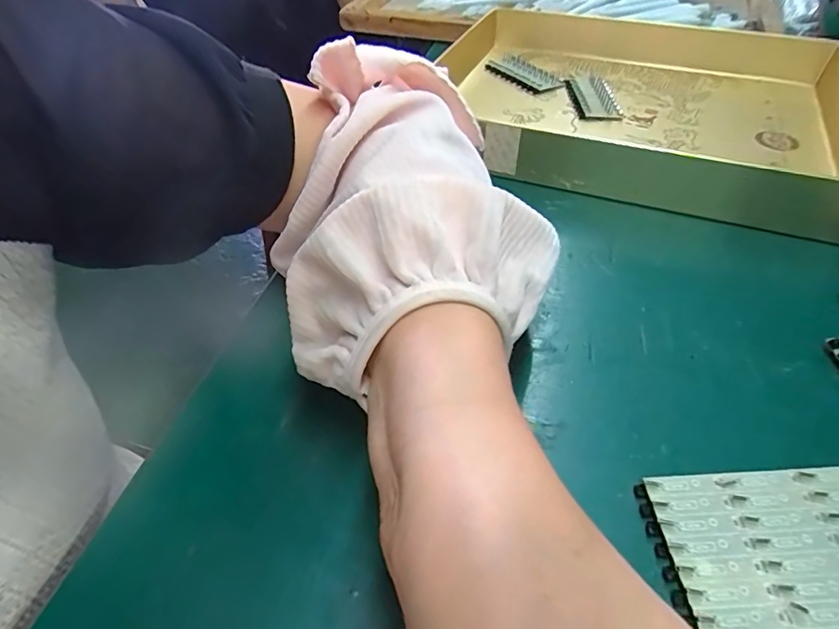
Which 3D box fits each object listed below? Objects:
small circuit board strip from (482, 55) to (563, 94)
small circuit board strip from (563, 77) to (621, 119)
[{"bbox_3d":[0.101,-0.238,0.495,0.035,0.015,0.089,-27,49,-20],"label":"small circuit board strip"},{"bbox_3d":[0.157,-0.200,0.456,0.036,0.011,0.080,-1,45,4],"label":"small circuit board strip"}]

